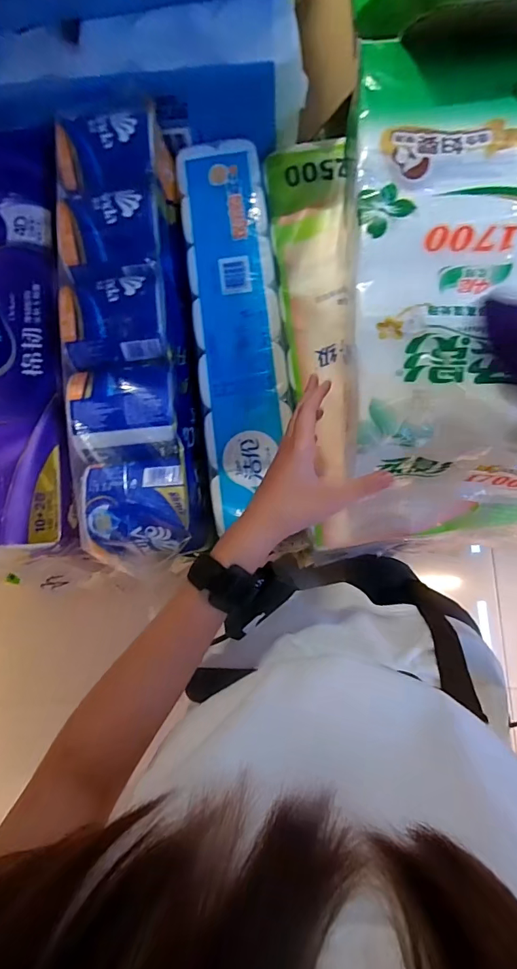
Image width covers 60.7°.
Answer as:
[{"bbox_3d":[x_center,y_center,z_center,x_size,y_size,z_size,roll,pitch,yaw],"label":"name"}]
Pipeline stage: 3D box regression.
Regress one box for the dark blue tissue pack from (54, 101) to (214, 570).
[{"bbox_3d":[-0.138,-0.162,0.483,0.129,0.097,0.478,-8,82,4],"label":"dark blue tissue pack"}]

